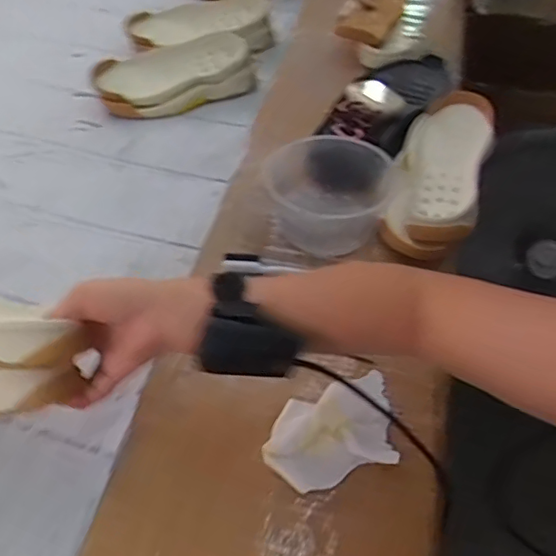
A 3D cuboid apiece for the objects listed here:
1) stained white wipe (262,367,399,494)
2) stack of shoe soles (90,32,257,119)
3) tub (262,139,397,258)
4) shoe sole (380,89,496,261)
[{"bbox_3d":[0.048,0.124,0.489,0.120,0.025,0.081,-14,51,-14],"label":"stained white wipe"},{"bbox_3d":[-0.154,-0.307,0.891,0.244,0.067,0.103,-15,51,-15],"label":"stack of shoe soles"},{"bbox_3d":[0.049,-0.082,0.640,0.136,0.085,0.128,9,49,5],"label":"tub"},{"bbox_3d":[0.189,-0.126,0.681,0.098,0.055,0.252,17,51,12],"label":"shoe sole"}]

